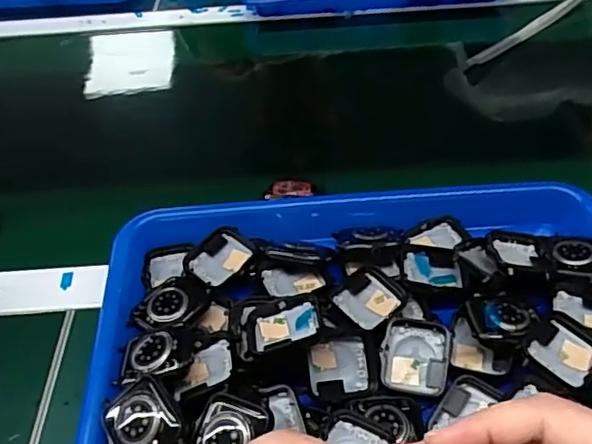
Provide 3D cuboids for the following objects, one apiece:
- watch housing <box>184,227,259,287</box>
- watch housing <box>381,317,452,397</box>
[{"bbox_3d":[-0.049,0.024,0.381,0.040,0.016,0.035,-35,53,-29],"label":"watch housing"},{"bbox_3d":[0.068,0.076,0.331,0.037,0.008,0.041,12,65,12],"label":"watch housing"}]

